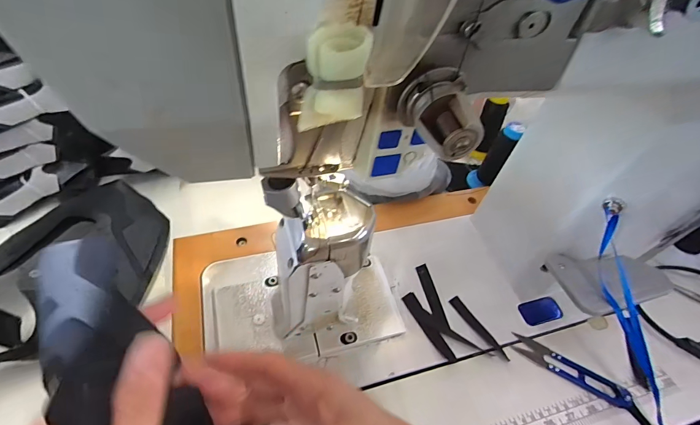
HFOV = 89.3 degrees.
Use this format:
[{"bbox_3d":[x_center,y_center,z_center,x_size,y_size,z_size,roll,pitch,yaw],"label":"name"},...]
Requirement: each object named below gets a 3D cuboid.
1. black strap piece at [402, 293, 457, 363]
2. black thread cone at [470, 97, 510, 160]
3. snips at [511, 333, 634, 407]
[{"bbox_3d":[0.091,0.130,0.404,0.016,0.005,0.085,-22,58,-24],"label":"black strap piece"},{"bbox_3d":[0.255,-0.155,0.650,0.041,0.107,0.049,26,48,21],"label":"black thread cone"},{"bbox_3d":[0.240,0.170,0.386,0.118,0.007,0.026,25,47,20],"label":"snips"}]

